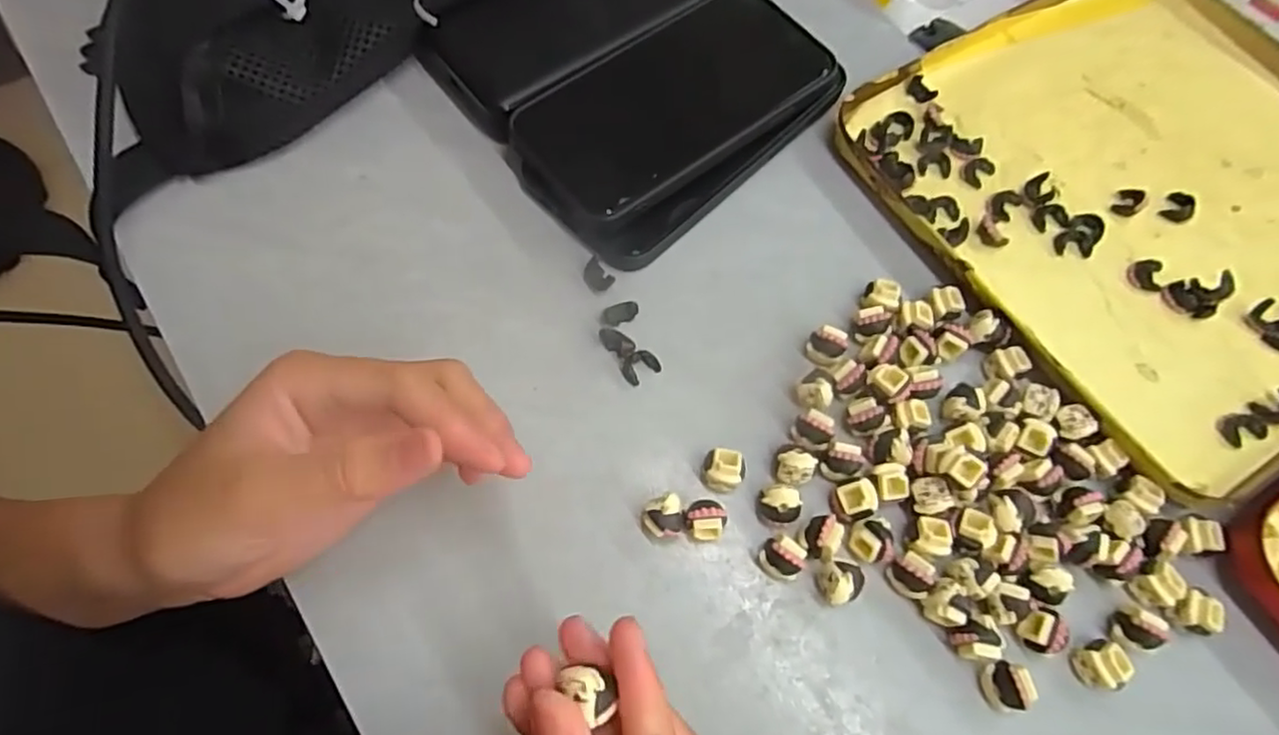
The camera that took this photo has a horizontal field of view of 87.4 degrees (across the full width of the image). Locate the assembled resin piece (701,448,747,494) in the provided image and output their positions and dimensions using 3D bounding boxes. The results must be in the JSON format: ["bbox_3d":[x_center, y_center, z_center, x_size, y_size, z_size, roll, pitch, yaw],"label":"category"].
[{"bbox_3d":[0.034,0.042,0.269,0.017,0.014,0.015,28,69,9],"label":"assembled resin piece"}]

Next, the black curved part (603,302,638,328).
[{"bbox_3d":[-0.008,-0.025,0.299,0.015,0.004,0.009,-17,68,-9],"label":"black curved part"}]

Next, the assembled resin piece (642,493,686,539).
[{"bbox_3d":[0.009,0.059,0.260,0.015,0.016,0.014,1,67,-2],"label":"assembled resin piece"}]

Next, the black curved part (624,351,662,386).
[{"bbox_3d":[0.000,0.000,0.290,0.015,0.006,0.012,-31,71,-14],"label":"black curved part"}]

